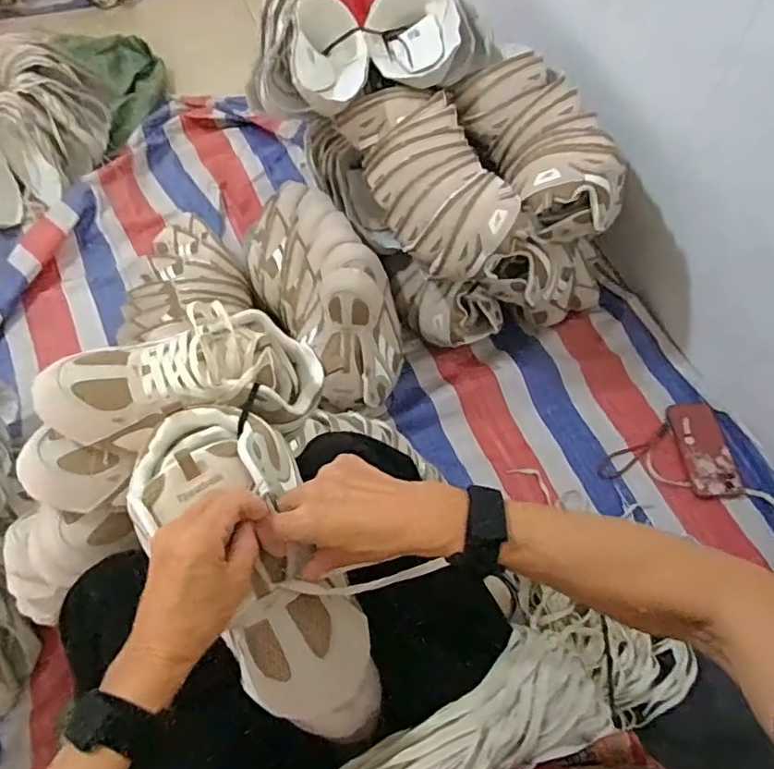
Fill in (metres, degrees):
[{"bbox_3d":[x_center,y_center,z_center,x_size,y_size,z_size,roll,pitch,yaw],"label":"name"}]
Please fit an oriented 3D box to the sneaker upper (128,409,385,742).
[{"bbox_3d":[-0.091,0.144,0.445,0.116,0.065,0.281,-29,83,-17],"label":"sneaker upper"}]

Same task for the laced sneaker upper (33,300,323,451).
[{"bbox_3d":[-0.190,-0.004,0.547,0.249,0.100,0.113,-19,60,-11],"label":"laced sneaker upper"}]

